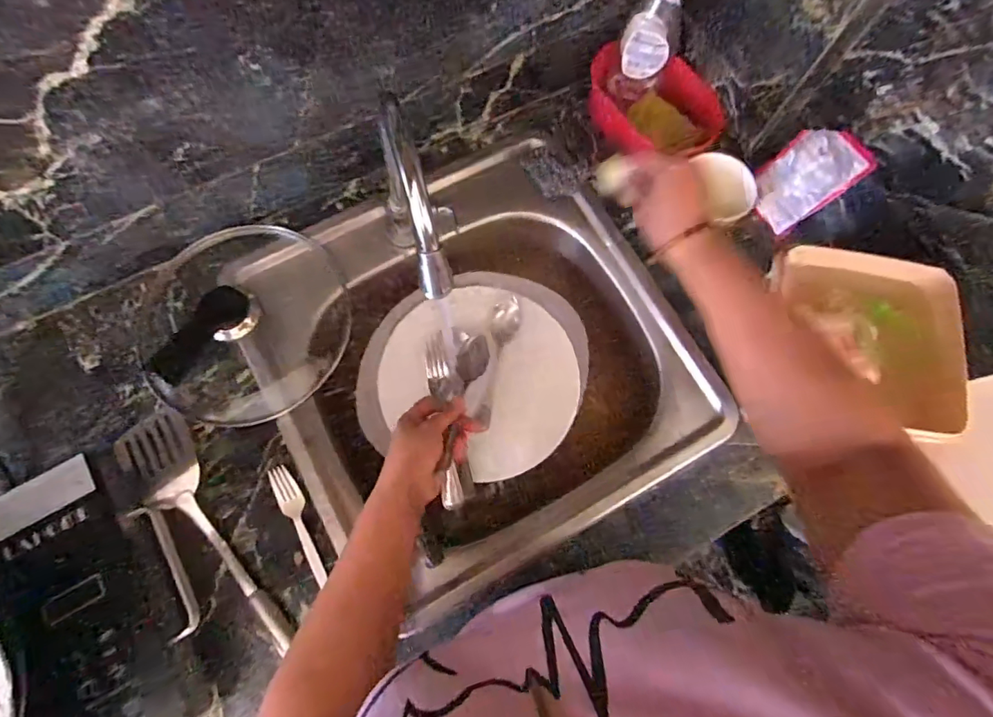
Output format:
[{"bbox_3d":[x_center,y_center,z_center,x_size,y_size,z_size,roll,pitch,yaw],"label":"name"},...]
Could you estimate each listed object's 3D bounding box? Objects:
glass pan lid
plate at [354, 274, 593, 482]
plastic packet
[{"bbox_3d":[-0.295,-0.036,0.595,0.233,0.067,0.217,0,74,-2],"label":"glass pan lid"},{"bbox_3d":[-0.023,0.012,0.636,0.267,0.028,0.250,0,74,-2],"label":"plate"},{"bbox_3d":[0.385,-0.227,0.627,0.018,0.125,0.085,-29,80,-43],"label":"plastic packet"}]

